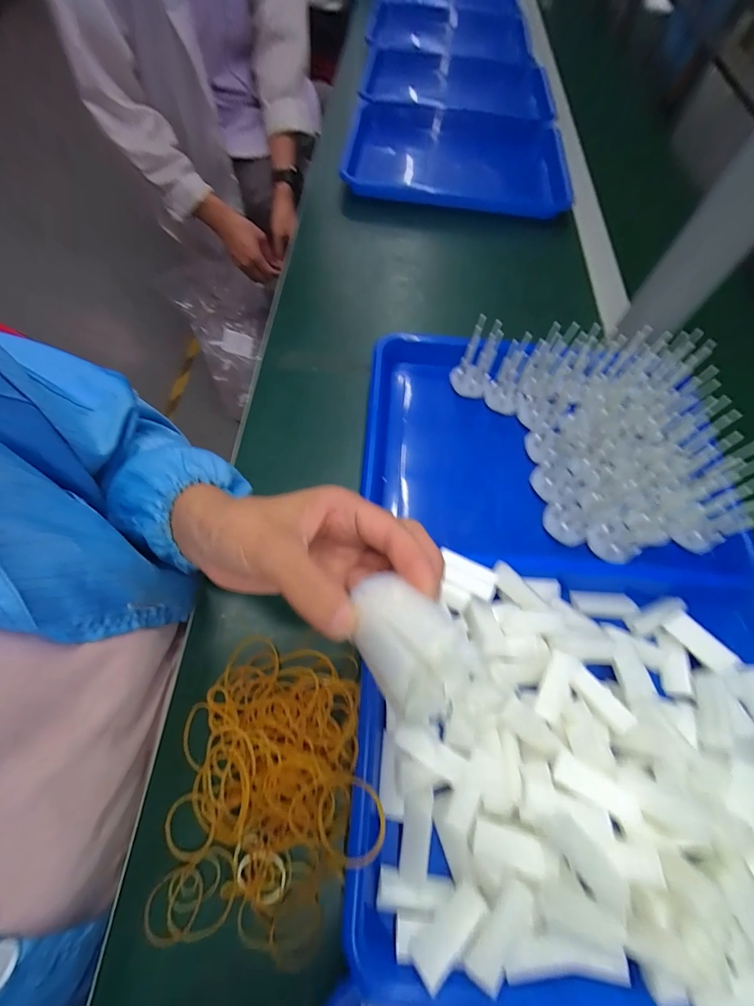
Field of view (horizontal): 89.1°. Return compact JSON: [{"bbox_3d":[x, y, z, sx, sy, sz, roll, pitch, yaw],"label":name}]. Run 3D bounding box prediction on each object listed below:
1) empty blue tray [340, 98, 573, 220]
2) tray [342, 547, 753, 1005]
[{"bbox_3d":[0.118,-0.542,0.616,0.347,0.059,0.281,8,64,0],"label":"empty blue tray"},{"bbox_3d":[0.152,0.159,0.252,0.325,0.054,0.242,5,64,-1],"label":"tray"}]

